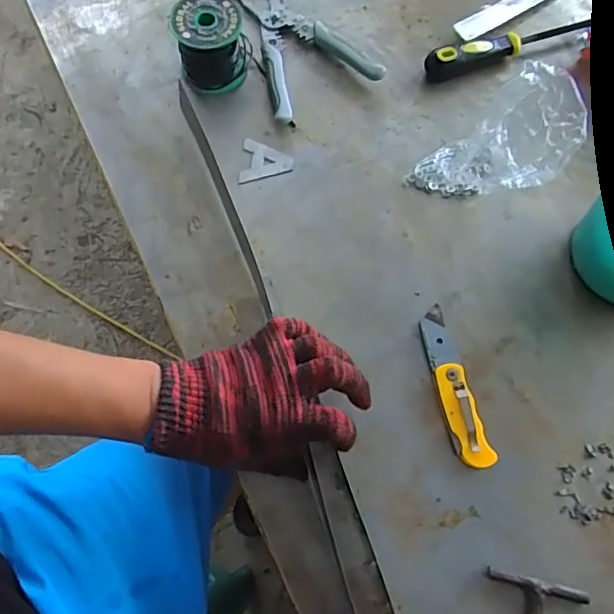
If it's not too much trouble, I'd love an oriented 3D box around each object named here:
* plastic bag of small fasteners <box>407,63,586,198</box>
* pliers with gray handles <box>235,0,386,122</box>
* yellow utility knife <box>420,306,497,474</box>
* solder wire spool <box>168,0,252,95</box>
[{"bbox_3d":[0.173,-0.142,0.500,0.103,0.131,0.106,-36,75,-13],"label":"plastic bag of small fasteners"},{"bbox_3d":[-0.017,-0.292,0.603,0.124,0.029,0.181,-28,74,-11],"label":"pliers with gray handles"},{"bbox_3d":[0.127,0.068,0.484,0.030,0.014,0.141,-13,71,-6],"label":"yellow utility knife"},{"bbox_3d":[-0.096,-0.268,0.570,0.072,0.067,0.065,-10,71,-5],"label":"solder wire spool"}]

